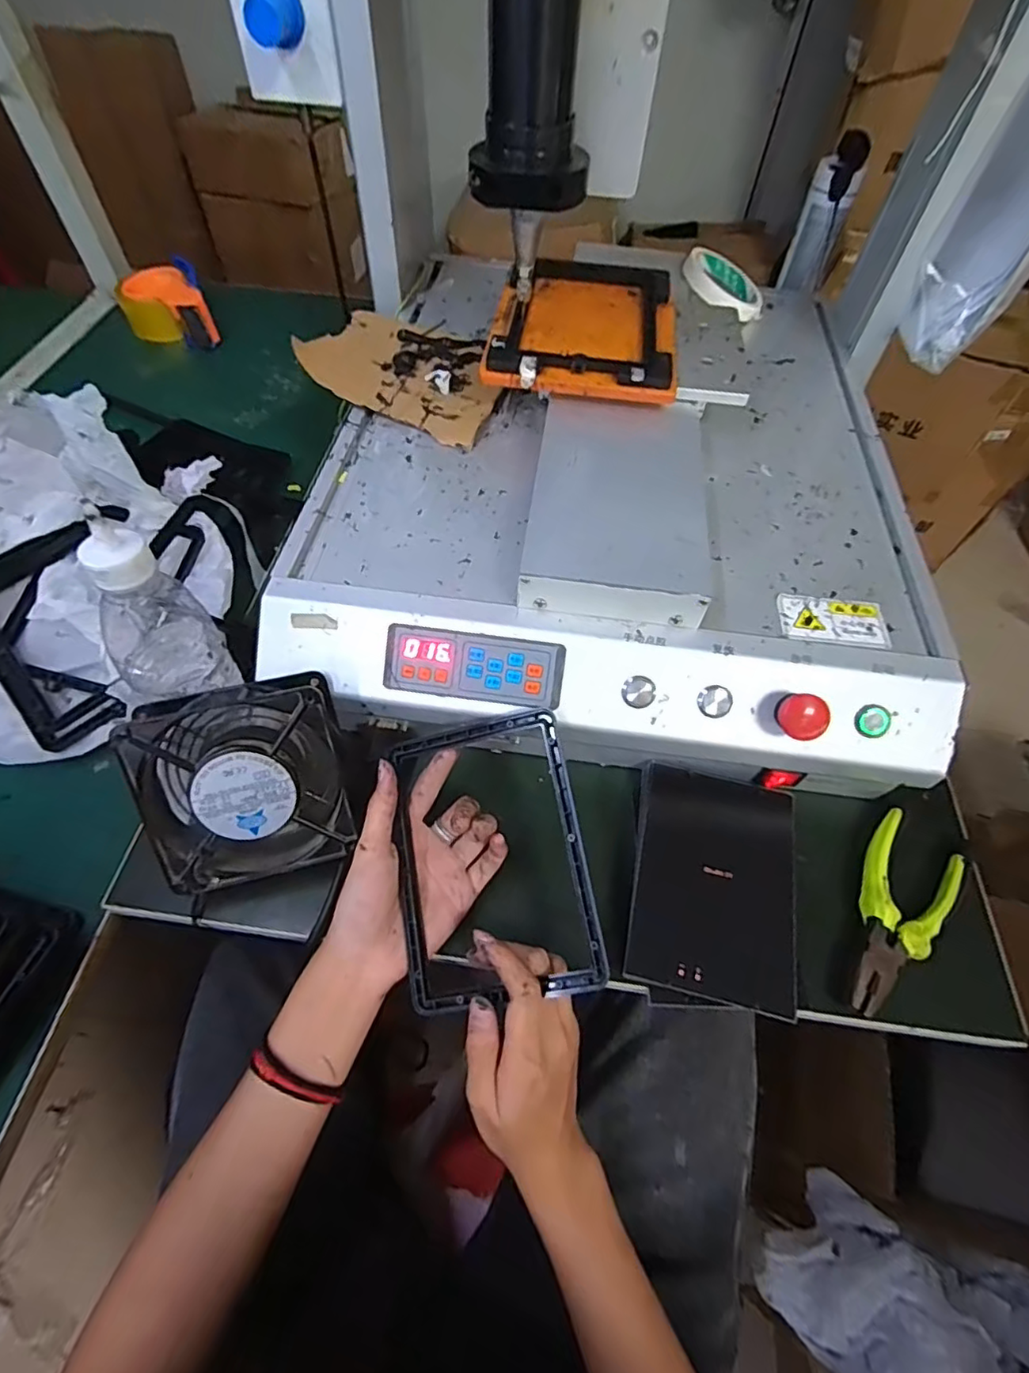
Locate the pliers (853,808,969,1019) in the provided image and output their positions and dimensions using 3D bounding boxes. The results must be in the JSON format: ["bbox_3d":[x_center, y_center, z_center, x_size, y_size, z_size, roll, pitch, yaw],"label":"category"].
[{"bbox_3d":[0.251,0.150,0.388,0.055,0.012,0.137,37,63,19],"label":"pliers"}]

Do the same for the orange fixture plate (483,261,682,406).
[{"bbox_3d":[0.064,-0.314,0.499,0.149,0.026,0.192,9,57,4],"label":"orange fixture plate"}]

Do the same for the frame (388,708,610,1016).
[{"bbox_3d":[-0.015,0.104,0.362,0.117,0.010,0.166,-14,72,10],"label":"frame"}]

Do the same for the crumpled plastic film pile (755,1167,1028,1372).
[{"bbox_3d":[0.317,0.492,0.439,0.243,0.089,0.144,18,58,9],"label":"crumpled plastic film pile"}]

